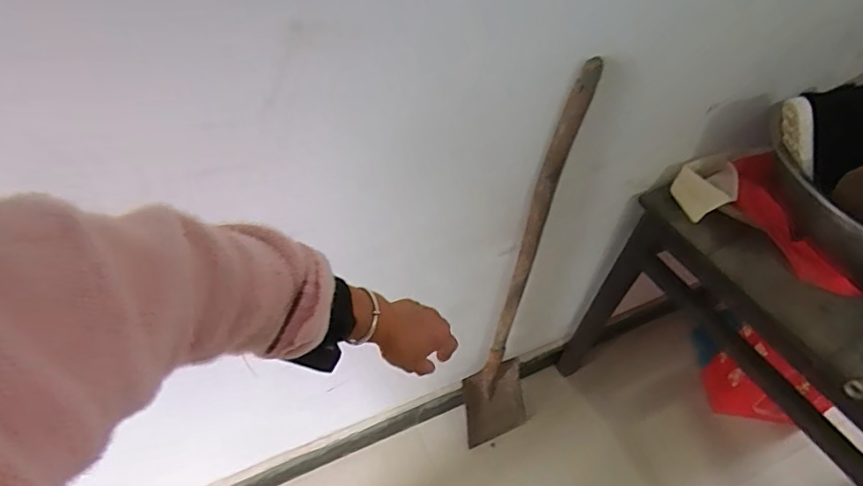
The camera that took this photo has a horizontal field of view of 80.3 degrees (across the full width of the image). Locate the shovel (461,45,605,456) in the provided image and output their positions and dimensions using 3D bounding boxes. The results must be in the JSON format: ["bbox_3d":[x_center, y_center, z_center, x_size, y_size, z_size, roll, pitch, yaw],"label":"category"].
[{"bbox_3d":[0.181,0.106,1.023,0.171,0.944,0.100,-17,46,-23],"label":"shovel"}]

